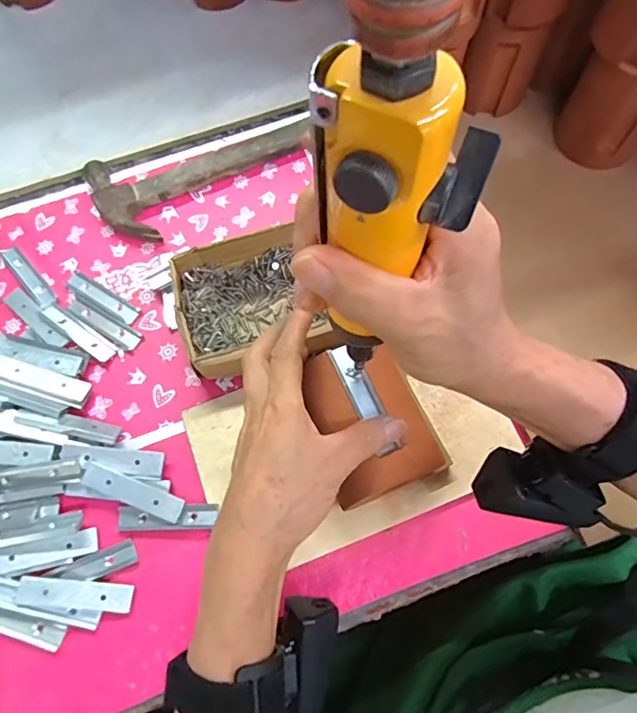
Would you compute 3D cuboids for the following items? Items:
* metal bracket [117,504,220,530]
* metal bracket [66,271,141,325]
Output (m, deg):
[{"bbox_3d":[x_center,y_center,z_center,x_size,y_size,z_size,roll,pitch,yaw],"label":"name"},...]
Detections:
[{"bbox_3d":[-0.116,0.123,0.377,0.076,0.007,0.018,-2,71,1],"label":"metal bracket"},{"bbox_3d":[-0.197,-0.054,0.451,0.079,0.004,0.019,30,75,11],"label":"metal bracket"}]

